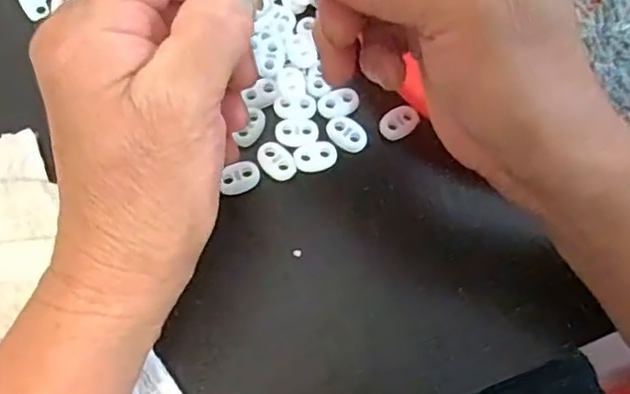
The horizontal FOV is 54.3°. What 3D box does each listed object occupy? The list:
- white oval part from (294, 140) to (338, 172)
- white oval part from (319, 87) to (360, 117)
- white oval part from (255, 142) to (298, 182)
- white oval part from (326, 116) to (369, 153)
[{"bbox_3d":[0.000,-0.021,0.319,0.022,0.004,0.015,-17,72,-8],"label":"white oval part"},{"bbox_3d":[0.013,-0.050,0.328,0.022,0.004,0.015,-14,72,-8],"label":"white oval part"},{"bbox_3d":[-0.020,-0.019,0.317,0.023,0.004,0.016,43,74,12],"label":"white oval part"},{"bbox_3d":[0.017,-0.033,0.324,0.023,0.004,0.016,30,72,8],"label":"white oval part"}]

